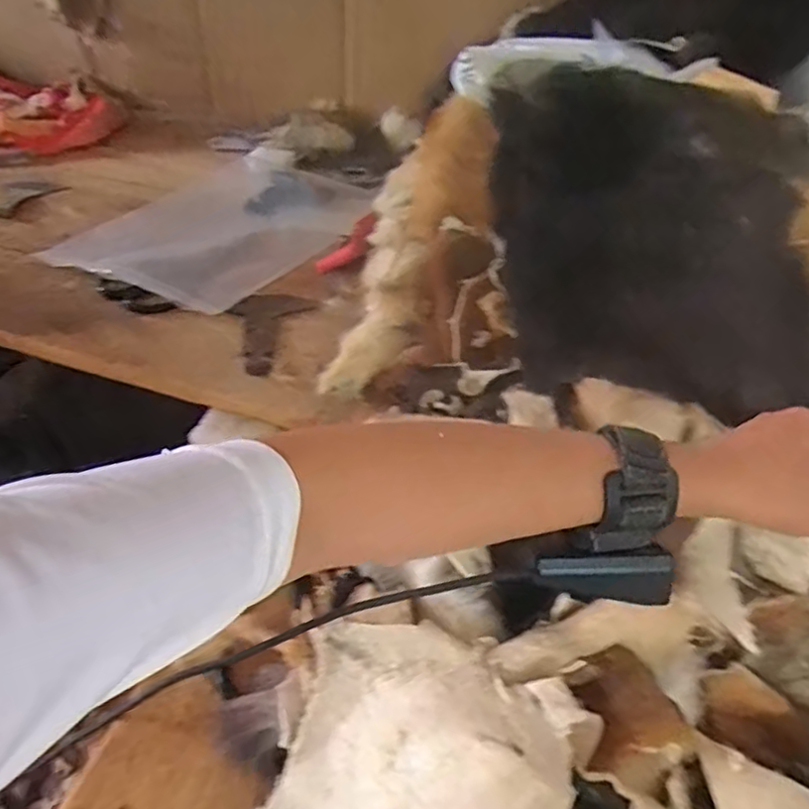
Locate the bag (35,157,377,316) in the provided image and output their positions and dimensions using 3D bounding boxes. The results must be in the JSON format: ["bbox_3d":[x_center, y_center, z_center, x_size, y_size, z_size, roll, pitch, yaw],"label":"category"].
[{"bbox_3d":[-0.230,-0.257,0.875,0.258,0.027,0.416,20,44,16],"label":"bag"}]

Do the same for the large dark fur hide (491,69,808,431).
[{"bbox_3d":[0.252,-0.150,0.540,0.348,0.097,0.337,-2,72,6],"label":"large dark fur hide"}]

